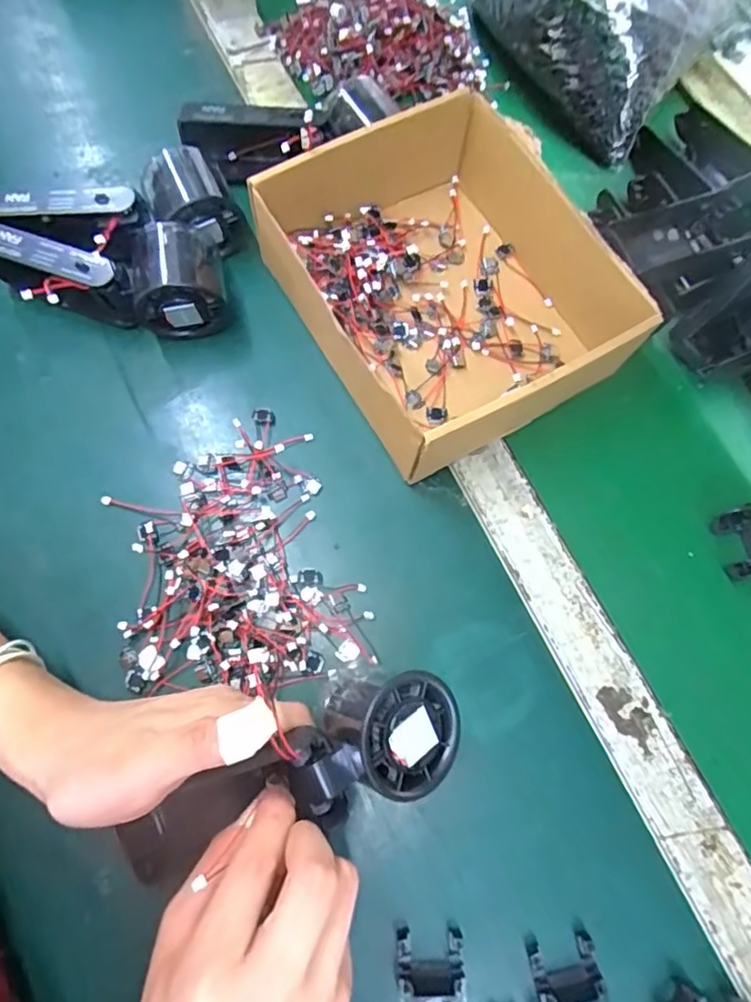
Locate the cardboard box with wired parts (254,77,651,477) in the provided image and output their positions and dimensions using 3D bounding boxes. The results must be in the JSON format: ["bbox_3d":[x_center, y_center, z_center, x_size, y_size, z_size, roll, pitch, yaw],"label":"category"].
[{"bbox_3d":[0.045,-0.145,0.400,0.183,0.072,0.212,-30,76,-9],"label":"cardboard box with wired parts"}]

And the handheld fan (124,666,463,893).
[{"bbox_3d":[-0.040,0.132,0.276,0.169,0.044,0.058,-24,75,-1],"label":"handheld fan"}]

